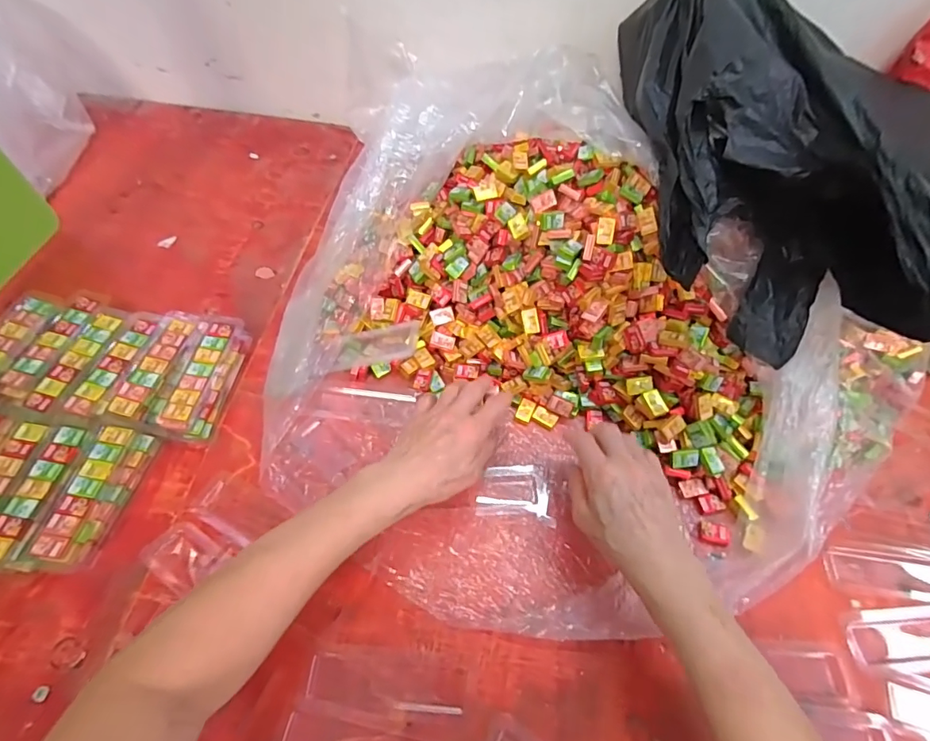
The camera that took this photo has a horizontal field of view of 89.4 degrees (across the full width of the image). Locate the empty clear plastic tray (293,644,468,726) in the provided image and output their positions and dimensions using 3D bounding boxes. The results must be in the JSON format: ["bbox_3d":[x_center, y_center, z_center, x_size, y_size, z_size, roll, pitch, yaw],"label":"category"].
[{"bbox_3d":[-0.062,0.252,0.377,0.126,0.010,0.049,4,58,2],"label":"empty clear plastic tray"}]

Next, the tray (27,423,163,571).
[{"bbox_3d":[-0.344,0.114,0.440,0.042,0.035,0.126,11,59,6],"label":"tray"}]

